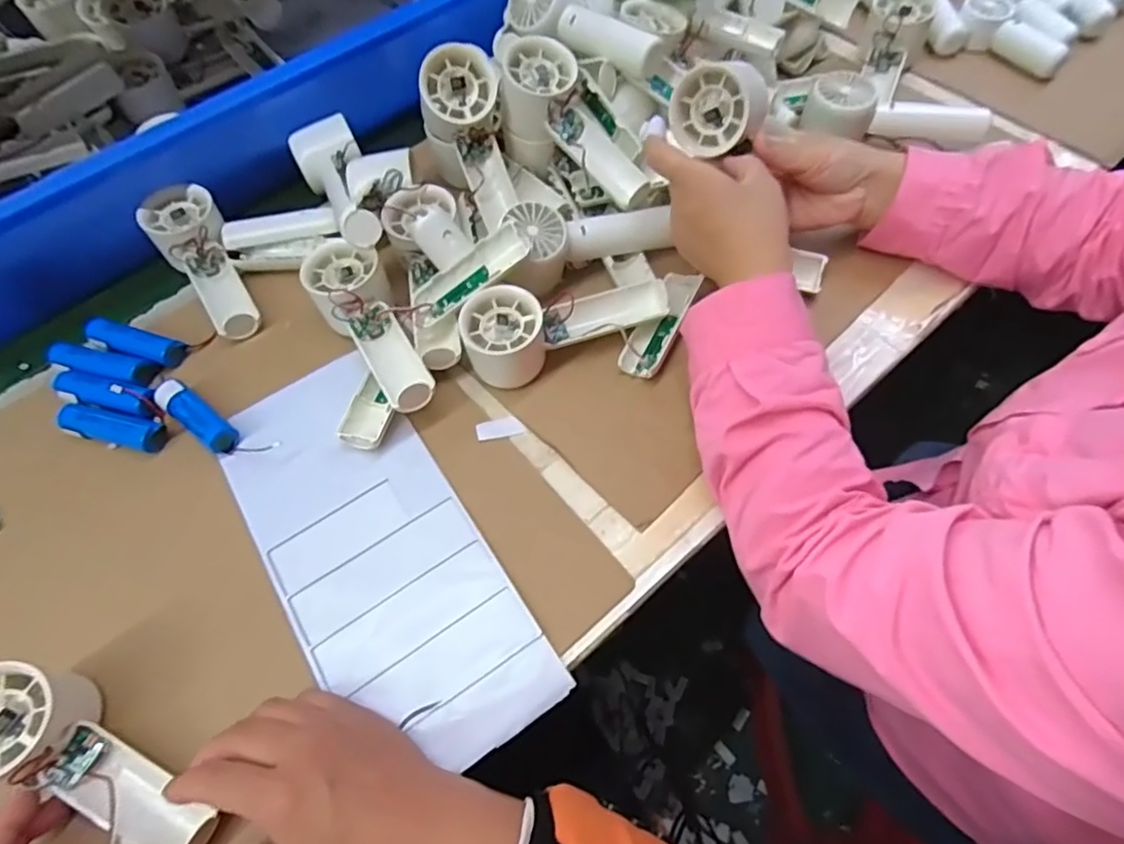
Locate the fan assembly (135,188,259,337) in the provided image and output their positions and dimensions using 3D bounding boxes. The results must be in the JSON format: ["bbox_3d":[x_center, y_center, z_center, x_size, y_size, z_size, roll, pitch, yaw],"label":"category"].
[{"bbox_3d":[-0.287,-0.133,0.503,0.056,0.043,0.143,-37,66,-16],"label":"fan assembly"}]

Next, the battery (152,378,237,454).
[{"bbox_3d":[-0.266,-0.003,0.448,0.073,0.022,0.023,33,68,19],"label":"battery"}]

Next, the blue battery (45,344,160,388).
[{"bbox_3d":[-0.350,-0.045,0.471,0.075,0.017,0.023,13,65,-4],"label":"blue battery"}]

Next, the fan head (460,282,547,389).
[{"bbox_3d":[-0.041,-0.060,0.448,0.057,0.053,0.055,-5,61,0],"label":"fan head"}]

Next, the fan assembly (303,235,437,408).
[{"bbox_3d":[-0.139,-0.068,0.454,0.056,0.048,0.158,-28,64,-12],"label":"fan assembly"}]

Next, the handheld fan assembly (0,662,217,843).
[{"bbox_3d":[-0.240,0.215,0.326,0.075,0.051,0.210,-39,79,-14],"label":"handheld fan assembly"}]

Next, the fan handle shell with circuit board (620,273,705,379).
[{"bbox_3d":[0.075,-0.077,0.464,0.033,0.019,0.097,22,65,14],"label":"fan handle shell with circuit board"}]

